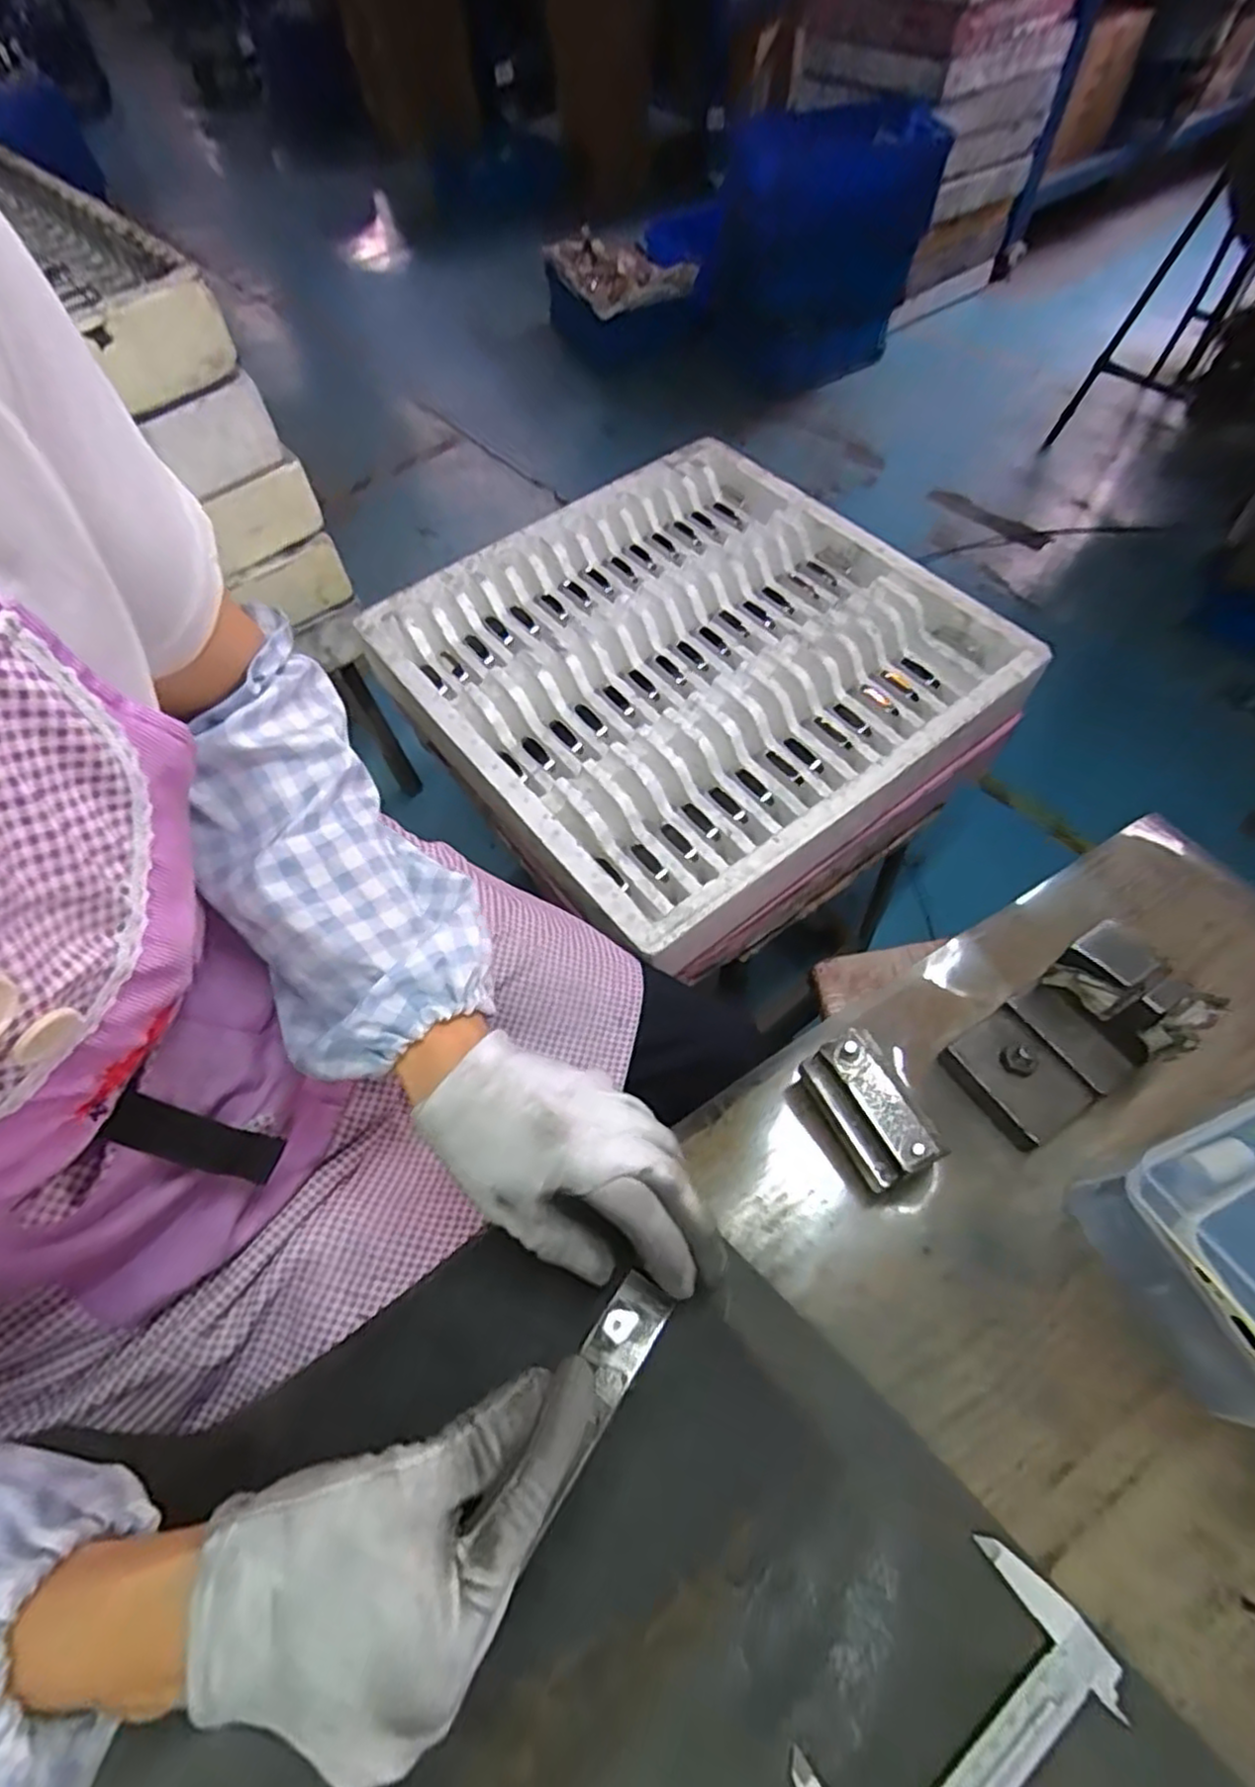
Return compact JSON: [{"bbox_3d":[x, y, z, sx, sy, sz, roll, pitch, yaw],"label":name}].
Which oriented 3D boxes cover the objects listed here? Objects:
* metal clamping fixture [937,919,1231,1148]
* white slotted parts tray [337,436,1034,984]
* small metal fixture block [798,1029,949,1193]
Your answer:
[{"bbox_3d":[0.223,0.072,0.364,0.095,0.073,0.066,-30,63,-14],"label":"metal clamping fixture"},{"bbox_3d":[0.061,-0.262,0.800,0.546,0.071,0.546,-36,64,-16],"label":"white slotted parts tray"},{"bbox_3d":[0.119,0.111,0.361,0.035,0.057,0.067,-24,61,-11],"label":"small metal fixture block"}]

